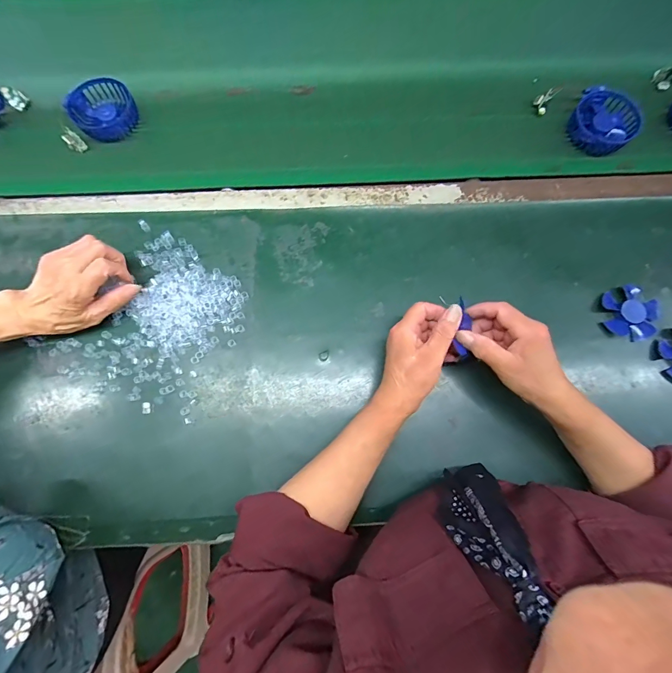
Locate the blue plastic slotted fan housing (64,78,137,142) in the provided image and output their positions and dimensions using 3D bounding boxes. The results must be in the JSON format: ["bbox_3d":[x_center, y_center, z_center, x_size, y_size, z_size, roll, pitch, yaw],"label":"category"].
[{"bbox_3d":[-0.347,-0.340,0.517,0.087,0.041,0.072,-38,78,-9],"label":"blue plastic slotted fan housing"}]

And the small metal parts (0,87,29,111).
[{"bbox_3d":[-0.490,-0.365,0.527,0.025,0.023,0.027,0,74,0],"label":"small metal parts"}]

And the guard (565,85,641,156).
[{"bbox_3d":[0.407,-0.331,0.527,0.116,0.036,0.094,-36,77,-9],"label":"guard"}]

